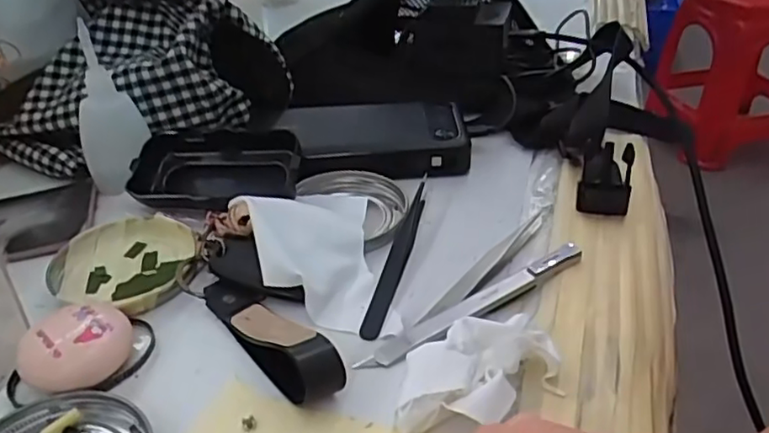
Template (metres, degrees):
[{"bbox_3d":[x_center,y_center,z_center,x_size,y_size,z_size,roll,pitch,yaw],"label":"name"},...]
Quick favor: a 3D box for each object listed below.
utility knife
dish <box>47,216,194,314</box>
[{"bbox_3d":[0.048,0.043,0.321,0.137,0.007,0.014,-21,40,-25],"label":"utility knife"},{"bbox_3d":[-0.146,0.026,0.358,0.079,0.012,0.073,-1,35,1],"label":"dish"}]

